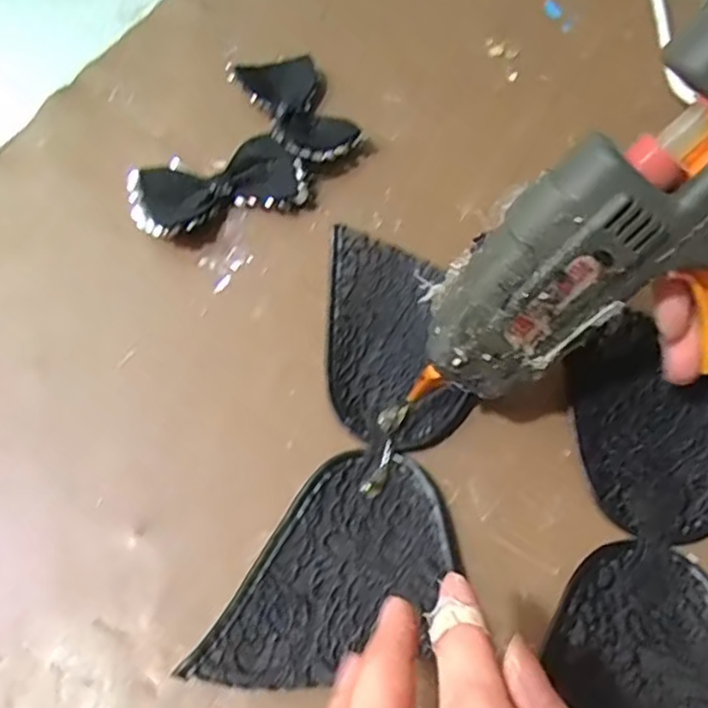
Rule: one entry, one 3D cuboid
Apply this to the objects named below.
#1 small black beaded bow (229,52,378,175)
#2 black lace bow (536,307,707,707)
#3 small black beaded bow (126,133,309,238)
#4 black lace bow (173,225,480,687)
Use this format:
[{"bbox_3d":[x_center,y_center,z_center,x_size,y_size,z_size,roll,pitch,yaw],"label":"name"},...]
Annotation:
[{"bbox_3d":[-0.031,-0.142,0.388,0.052,0.025,0.086,-27,65,-11],"label":"small black beaded bow"},{"bbox_3d":[0.126,0.073,0.276,0.086,0.020,0.183,10,64,7],"label":"black lace bow"},{"bbox_3d":[-0.075,-0.090,0.368,0.093,0.013,0.048,-20,64,-8],"label":"small black beaded bow"},{"bbox_3d":[0.006,0.042,0.299,0.083,0.017,0.203,12,65,8],"label":"black lace bow"}]

